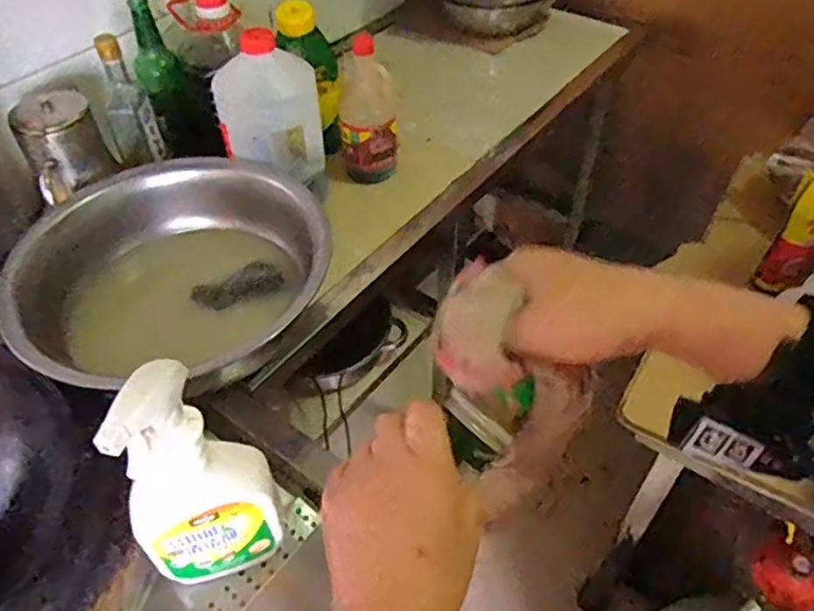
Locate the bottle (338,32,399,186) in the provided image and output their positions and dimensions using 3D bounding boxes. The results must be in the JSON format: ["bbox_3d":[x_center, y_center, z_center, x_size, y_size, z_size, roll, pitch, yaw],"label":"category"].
[{"bbox_3d":[-0.057,-0.275,0.939,0.079,0.193,0.060,-6,47,-4],"label":"bottle"}]

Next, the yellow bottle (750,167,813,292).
[{"bbox_3d":[0.537,-0.111,0.868,0.060,0.231,0.046,24,52,22],"label":"yellow bottle"}]

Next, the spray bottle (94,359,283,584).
[{"bbox_3d":[-0.186,0.150,0.569,0.126,0.256,0.067,-19,50,-16],"label":"spray bottle"}]

